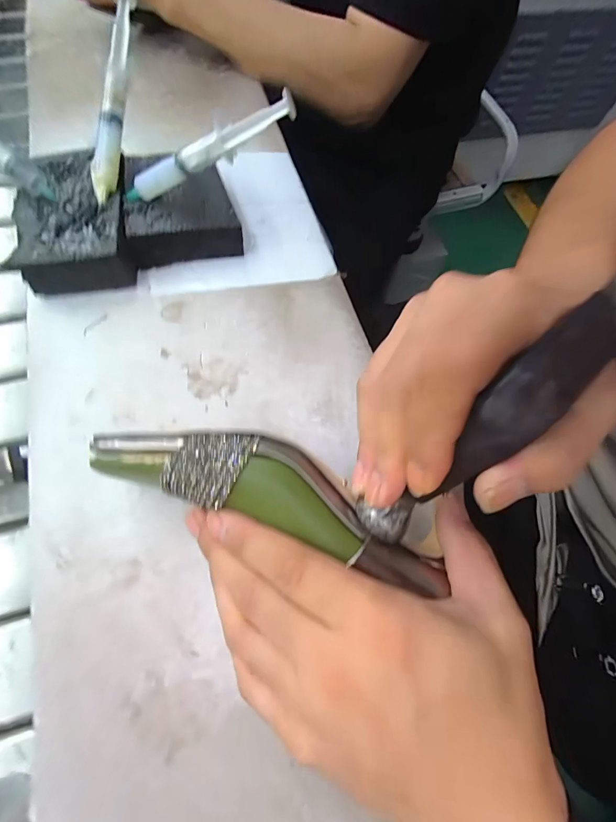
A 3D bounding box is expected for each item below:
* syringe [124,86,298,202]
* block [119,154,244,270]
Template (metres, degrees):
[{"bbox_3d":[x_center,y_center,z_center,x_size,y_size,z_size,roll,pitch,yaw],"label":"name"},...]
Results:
[{"bbox_3d":[-0.077,-0.184,0.268,0.147,0.019,0.012,-12,63,23],"label":"syringe"},{"bbox_3d":[-0.111,-0.175,0.319,0.090,0.038,0.100,-11,67,-8],"label":"block"}]

